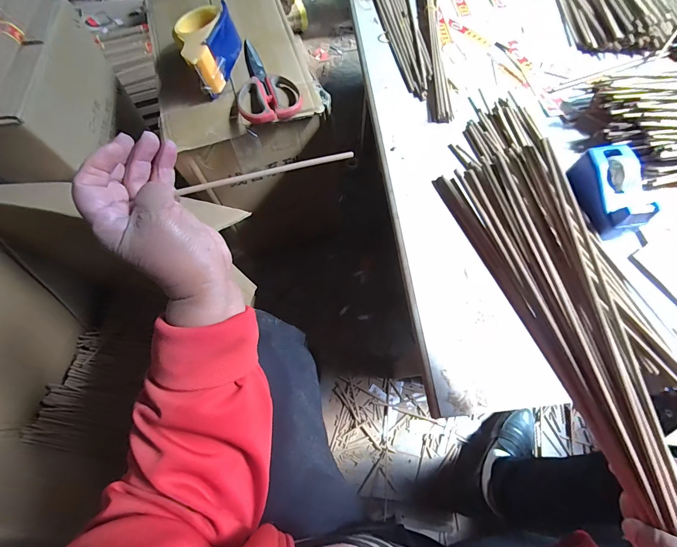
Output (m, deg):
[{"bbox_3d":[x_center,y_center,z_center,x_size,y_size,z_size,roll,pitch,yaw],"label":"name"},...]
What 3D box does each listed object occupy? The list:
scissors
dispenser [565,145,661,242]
[{"bbox_3d":[-0.123,-0.318,0.541,0.095,0.024,0.183,-16,69,-4],"label":"scissors"},{"bbox_3d":[0.314,-0.092,0.390,0.055,0.052,0.099,-2,69,1],"label":"dispenser"}]

